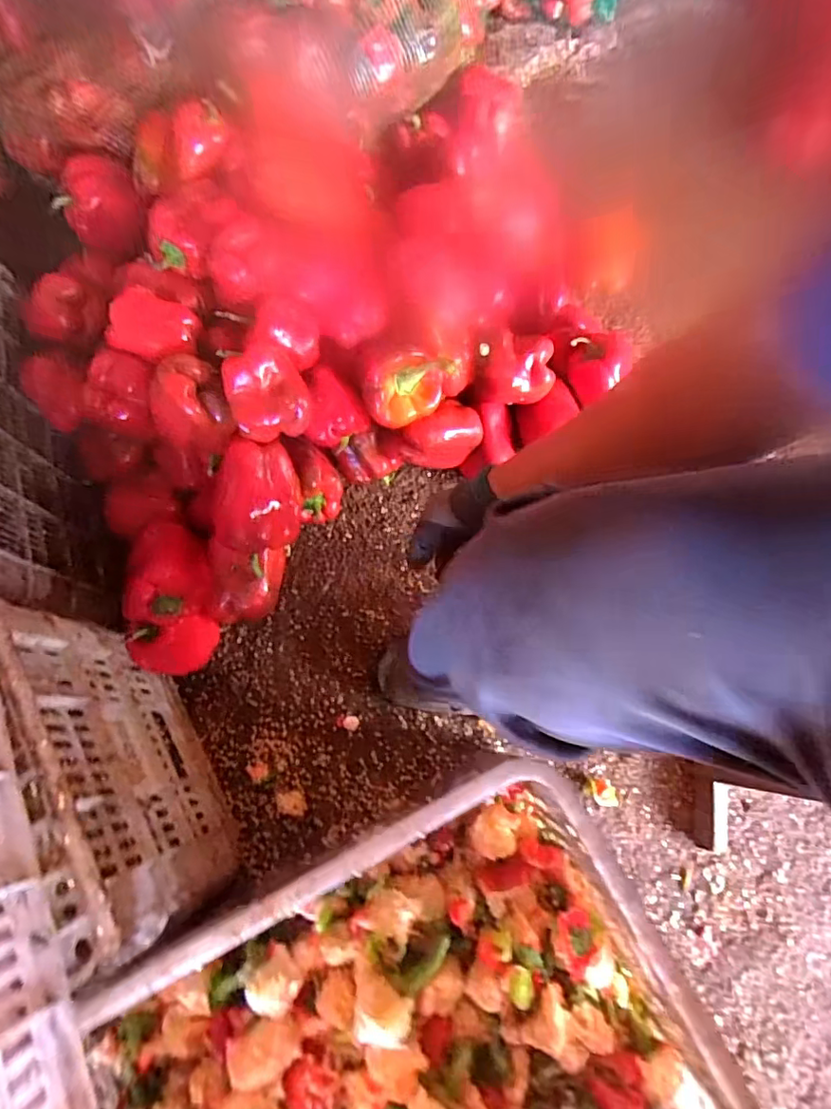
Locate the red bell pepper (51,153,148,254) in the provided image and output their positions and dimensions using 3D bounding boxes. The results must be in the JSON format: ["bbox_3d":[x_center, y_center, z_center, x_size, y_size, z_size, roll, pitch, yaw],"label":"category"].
[{"bbox_3d":[-0.413,-0.461,0.733,0.098,0.091,0.085,-34,75,-8],"label":"red bell pepper"}]

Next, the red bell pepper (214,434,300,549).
[{"bbox_3d":[-0.187,-0.070,0.646,0.090,0.075,0.117,-5,73,0],"label":"red bell pepper"}]

